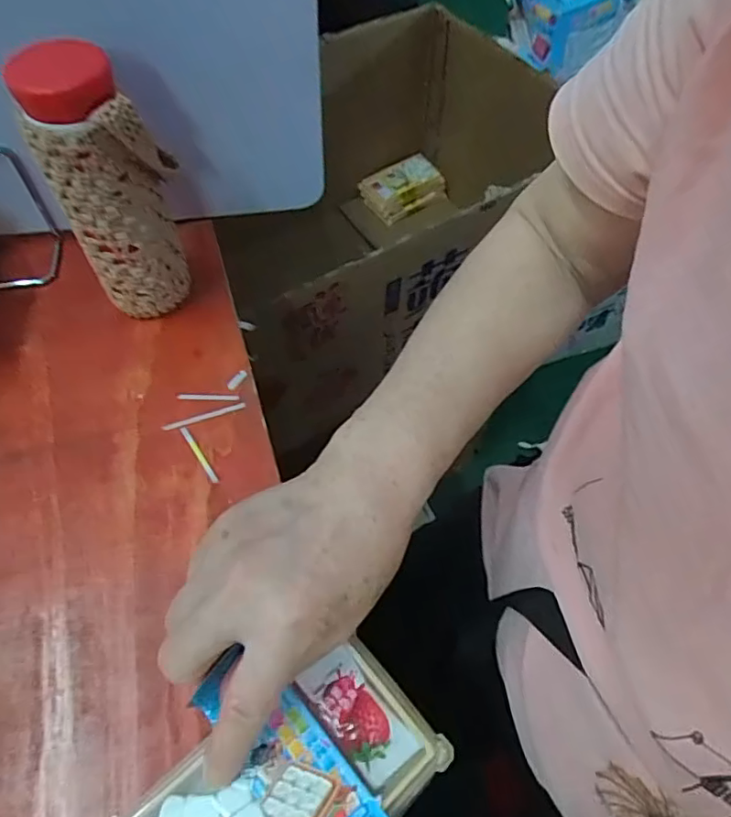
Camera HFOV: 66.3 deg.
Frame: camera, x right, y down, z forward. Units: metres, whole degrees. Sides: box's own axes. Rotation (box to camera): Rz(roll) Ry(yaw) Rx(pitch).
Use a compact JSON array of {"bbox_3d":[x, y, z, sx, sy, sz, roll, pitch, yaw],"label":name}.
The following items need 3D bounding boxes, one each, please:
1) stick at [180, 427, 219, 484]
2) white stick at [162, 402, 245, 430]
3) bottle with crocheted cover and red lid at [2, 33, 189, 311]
[{"bbox_3d":[-0.101,0.027,0.336,0.005,0.004,0.044,-31,65,-19],"label":"stick"},{"bbox_3d":[-0.101,0.005,0.352,0.051,0.004,0.005,-17,61,-12],"label":"white stick"},{"bbox_3d":[-0.146,-0.121,0.333,0.062,0.159,0.048,-32,65,-19],"label":"bottle with crocheted cover and red lid"}]

